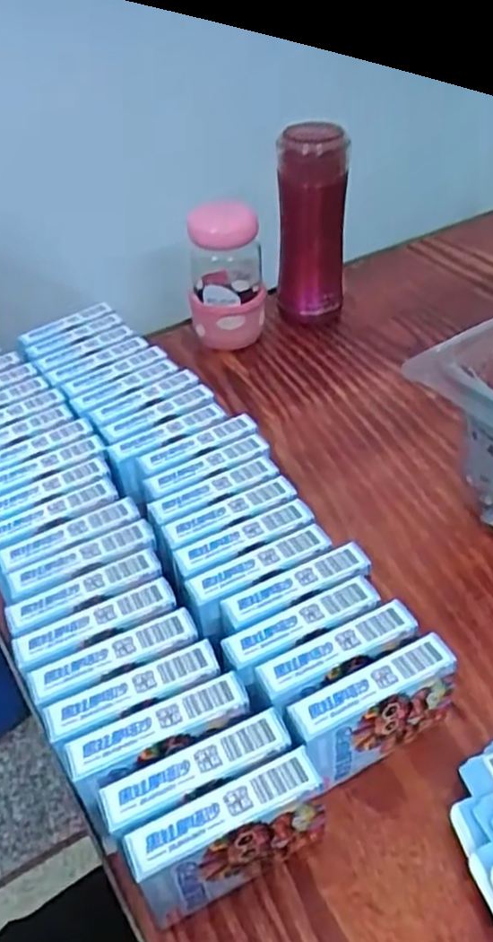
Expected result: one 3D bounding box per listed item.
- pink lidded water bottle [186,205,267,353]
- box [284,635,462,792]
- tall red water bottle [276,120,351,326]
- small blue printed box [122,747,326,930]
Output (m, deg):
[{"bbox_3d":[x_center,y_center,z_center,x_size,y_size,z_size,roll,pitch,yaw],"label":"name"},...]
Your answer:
[{"bbox_3d":[-0.020,-0.193,0.681,0.069,0.138,0.066,-3,42,1],"label":"pink lidded water bottle"},{"bbox_3d":[0.066,0.134,0.372,0.094,0.068,0.026,-20,44,-18],"label":"box"},{"bbox_3d":[0.064,-0.229,0.680,0.064,0.185,0.053,-3,42,1],"label":"tall red water bottle"},{"bbox_3d":[-0.007,0.177,0.332,0.090,0.067,0.024,-19,44,-17],"label":"small blue printed box"}]

